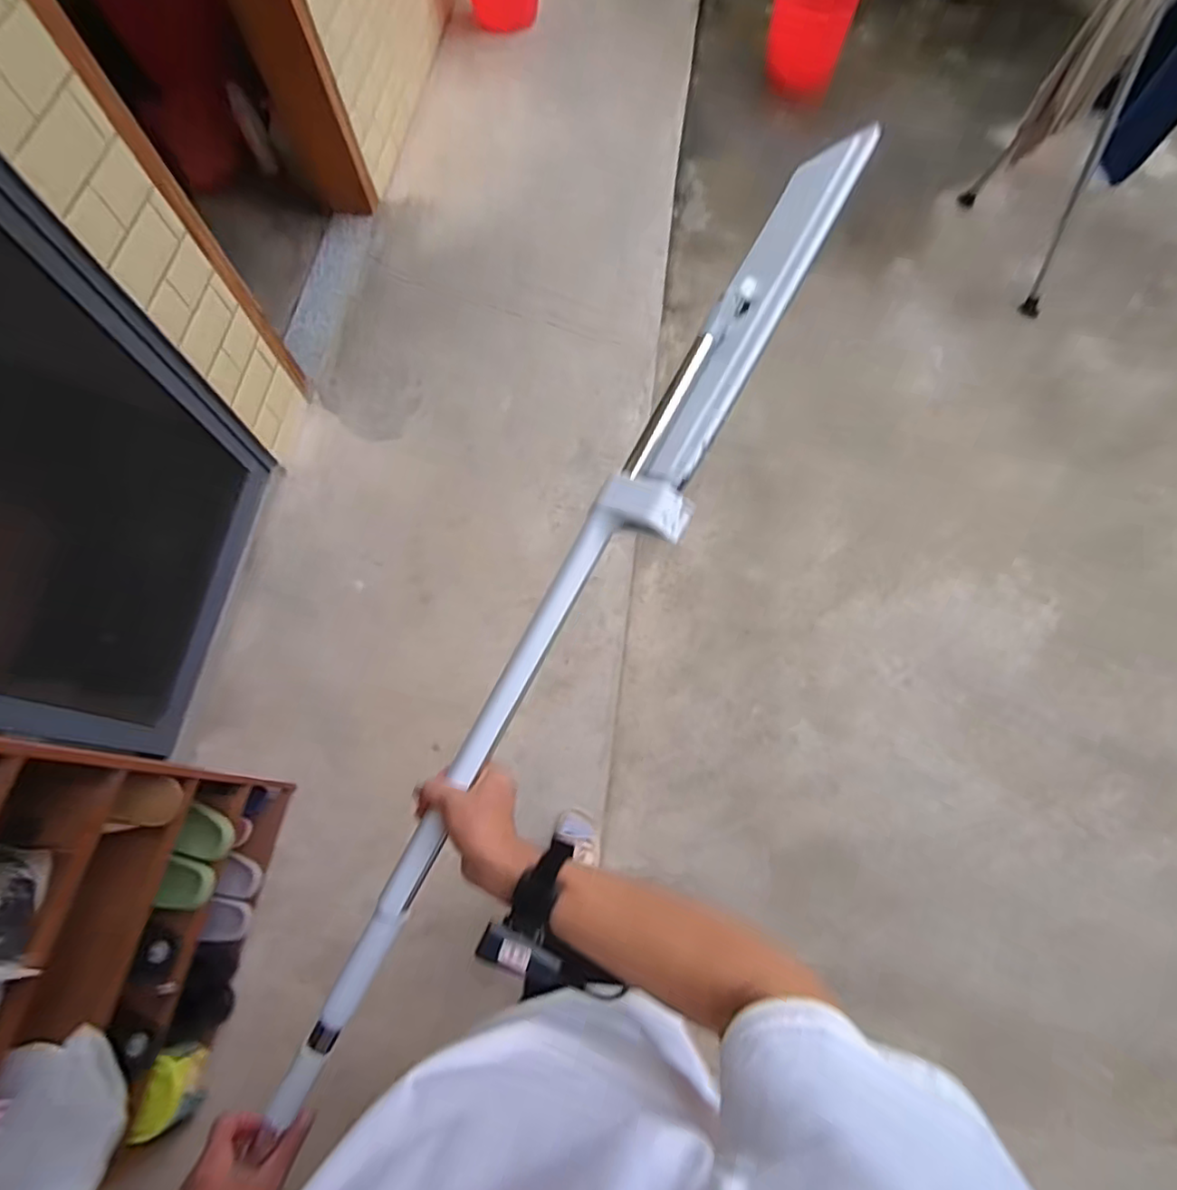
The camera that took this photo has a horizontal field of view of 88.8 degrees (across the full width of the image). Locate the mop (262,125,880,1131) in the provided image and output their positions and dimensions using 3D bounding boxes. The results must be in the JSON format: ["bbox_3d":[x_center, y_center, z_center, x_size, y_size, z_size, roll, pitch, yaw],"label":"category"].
[{"bbox_3d":[0.000,-0.003,0.618,0.087,0.087,1.101,30,86,10],"label":"mop"}]

